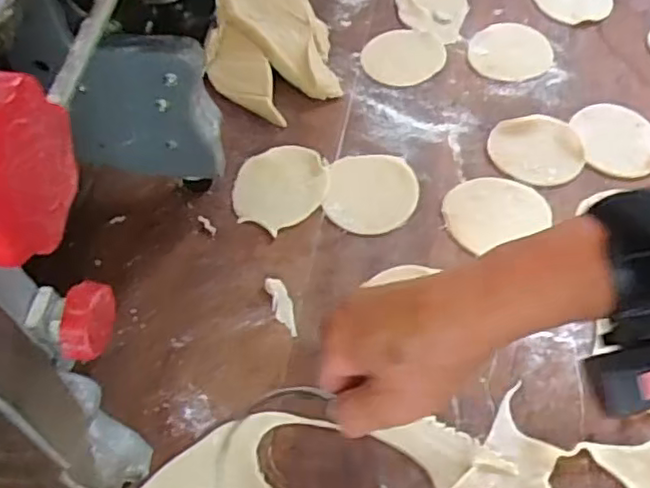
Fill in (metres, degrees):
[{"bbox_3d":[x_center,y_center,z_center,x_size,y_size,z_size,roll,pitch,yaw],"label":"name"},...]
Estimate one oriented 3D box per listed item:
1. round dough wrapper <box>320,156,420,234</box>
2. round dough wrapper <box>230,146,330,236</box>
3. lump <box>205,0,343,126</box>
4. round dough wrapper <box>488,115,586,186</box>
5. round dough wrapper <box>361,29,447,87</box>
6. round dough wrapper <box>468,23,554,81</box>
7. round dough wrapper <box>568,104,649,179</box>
[{"bbox_3d":[0.039,-0.045,0.532,0.075,0.005,0.081,-1,58,1],"label":"round dough wrapper"},{"bbox_3d":[-0.038,-0.050,0.538,0.087,0.004,0.074,-40,65,-21],"label":"round dough wrapper"},{"bbox_3d":[-0.059,-0.209,0.625,0.119,0.032,0.199,-9,58,-4],"label":"lump"},{"bbox_3d":[0.183,-0.083,0.552,0.078,0.005,0.072,0,62,0],"label":"round dough wrapper"},{"bbox_3d":[0.077,-0.185,0.626,0.073,0.004,0.082,36,66,22],"label":"round dough wrapper"},{"bbox_3d":[0.183,-0.190,0.622,0.082,0.004,0.079,-1,58,1],"label":"round dough wrapper"},{"bbox_3d":[0.259,-0.093,0.558,0.071,0.006,0.083,-6,58,-2],"label":"round dough wrapper"}]

